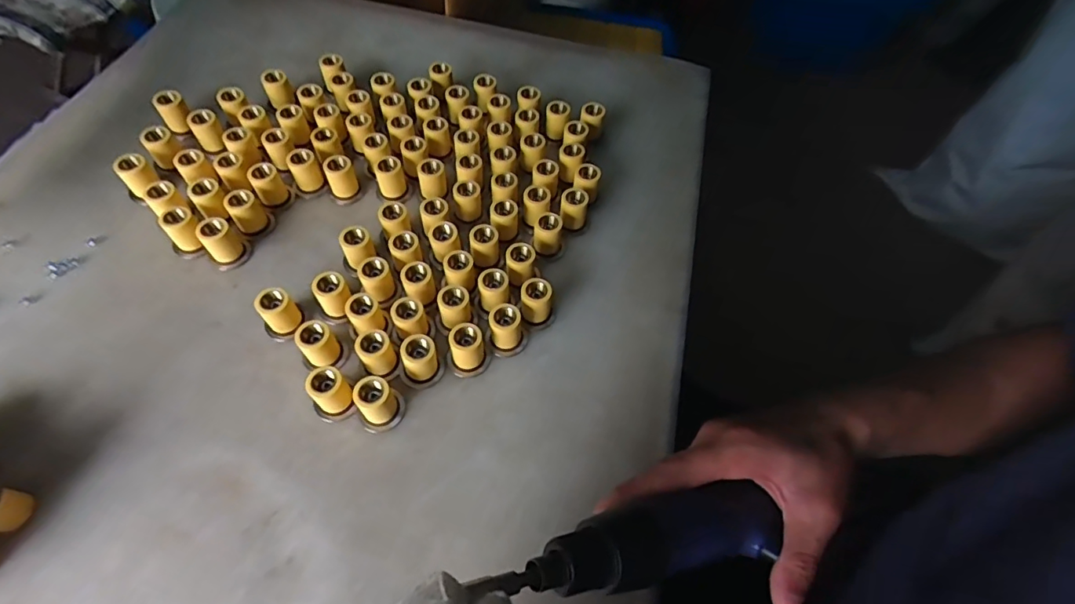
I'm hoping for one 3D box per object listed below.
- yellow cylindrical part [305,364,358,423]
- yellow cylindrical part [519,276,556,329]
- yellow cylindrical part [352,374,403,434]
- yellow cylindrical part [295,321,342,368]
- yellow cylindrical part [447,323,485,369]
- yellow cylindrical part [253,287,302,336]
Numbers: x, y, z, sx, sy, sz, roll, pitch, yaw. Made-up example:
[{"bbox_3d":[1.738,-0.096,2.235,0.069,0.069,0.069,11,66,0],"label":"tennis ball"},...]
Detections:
[{"bbox_3d":[-0.134,0.061,0.326,0.024,0.035,0.027,40,65,19],"label":"yellow cylindrical part"},{"bbox_3d":[0.000,0.002,0.371,0.026,0.033,0.024,5,59,-1],"label":"yellow cylindrical part"},{"bbox_3d":[-0.103,0.066,0.325,0.023,0.033,0.026,-4,60,-6],"label":"yellow cylindrical part"},{"bbox_3d":[-0.149,0.030,0.345,0.022,0.034,0.021,2,59,-3],"label":"yellow cylindrical part"},{"bbox_3d":[-0.049,0.032,0.348,0.021,0.032,0.022,2,59,-3],"label":"yellow cylindrical part"},{"bbox_3d":[-0.182,0.008,0.356,0.020,0.035,0.021,2,59,-3],"label":"yellow cylindrical part"}]

